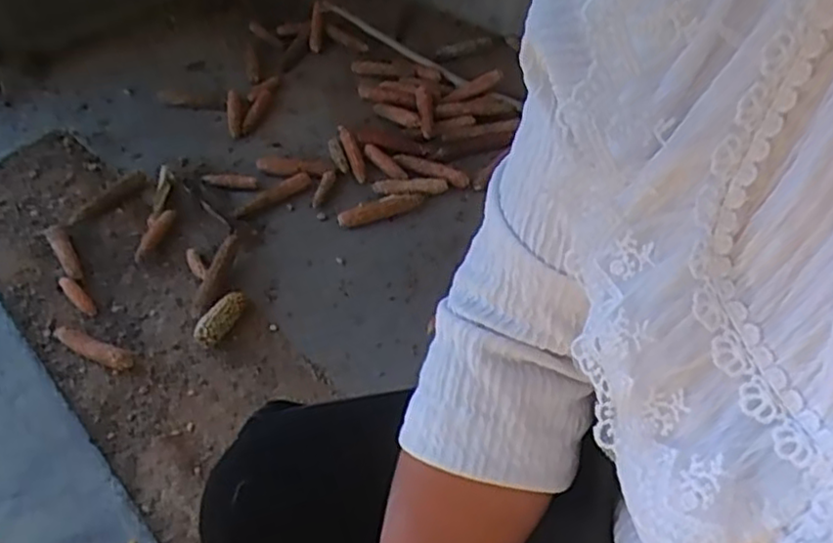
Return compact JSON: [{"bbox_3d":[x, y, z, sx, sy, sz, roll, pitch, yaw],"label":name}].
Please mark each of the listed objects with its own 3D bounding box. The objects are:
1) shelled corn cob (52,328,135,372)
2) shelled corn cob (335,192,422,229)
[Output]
[{"bbox_3d":[-0.494,0.113,1.066,0.158,0.023,0.032,19,53,21],"label":"shelled corn cob"},{"bbox_3d":[-0.061,-0.109,1.217,0.161,0.021,0.033,-19,48,-27],"label":"shelled corn cob"}]

